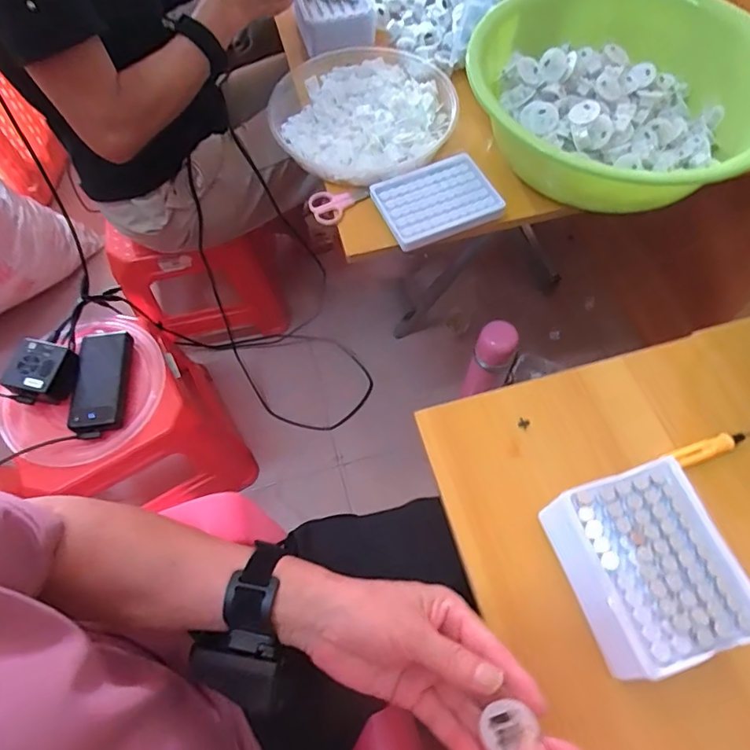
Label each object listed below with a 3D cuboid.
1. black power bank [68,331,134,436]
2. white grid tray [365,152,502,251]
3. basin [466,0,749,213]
[{"bbox_3d":[-0.403,0.009,0.759,0.070,0.027,0.152,2,62,-17],"label":"black power bank"},{"bbox_3d":[0.071,-0.200,0.587,0.127,0.021,0.095,-22,66,-8],"label":"white grid tray"},{"bbox_3d":[0.268,-0.310,0.578,0.328,0.123,0.233,31,70,15],"label":"basin"}]

